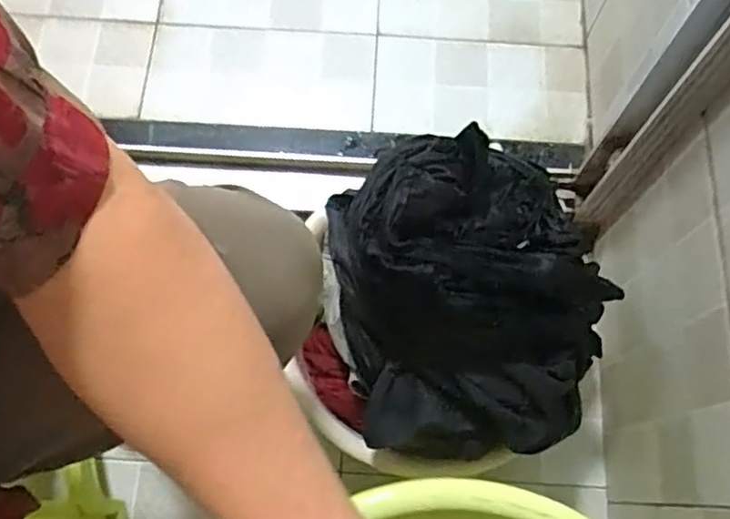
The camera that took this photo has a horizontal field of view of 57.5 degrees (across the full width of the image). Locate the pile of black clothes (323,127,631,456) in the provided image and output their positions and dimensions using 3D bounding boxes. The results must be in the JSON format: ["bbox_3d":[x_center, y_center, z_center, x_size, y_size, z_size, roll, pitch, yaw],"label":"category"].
[{"bbox_3d":[0.097,0.029,0.566,0.229,0.146,0.248,0,71,-1],"label":"pile of black clothes"}]

